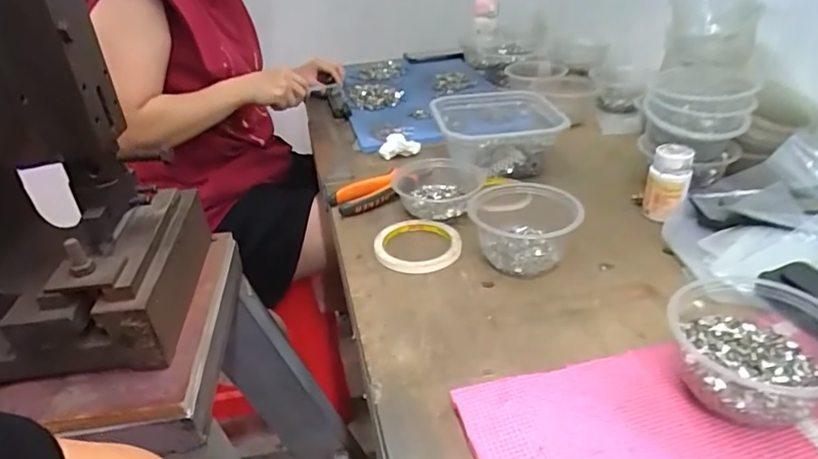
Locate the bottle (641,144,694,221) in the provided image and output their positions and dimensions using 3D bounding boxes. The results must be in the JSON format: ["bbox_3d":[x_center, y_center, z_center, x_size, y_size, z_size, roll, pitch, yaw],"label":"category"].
[{"bbox_3d":[0.301,-0.054,0.614,0.044,0.075,0.046,13,36,27],"label":"bottle"}]

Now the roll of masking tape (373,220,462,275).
[{"bbox_3d":[0.010,0.017,0.605,0.097,0.010,0.096,-3,32,4],"label":"roll of masking tape"}]

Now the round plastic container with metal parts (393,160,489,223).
[{"bbox_3d":[0.036,-0.055,0.683,0.116,0.042,0.110,-4,32,2],"label":"round plastic container with metal parts"}]

